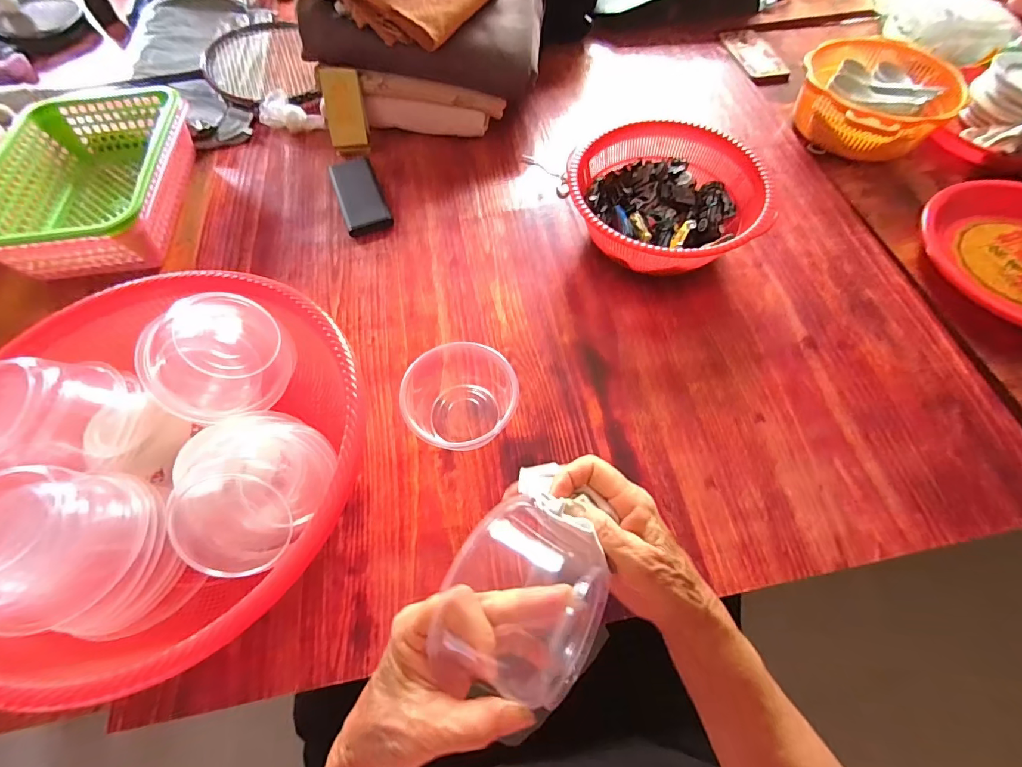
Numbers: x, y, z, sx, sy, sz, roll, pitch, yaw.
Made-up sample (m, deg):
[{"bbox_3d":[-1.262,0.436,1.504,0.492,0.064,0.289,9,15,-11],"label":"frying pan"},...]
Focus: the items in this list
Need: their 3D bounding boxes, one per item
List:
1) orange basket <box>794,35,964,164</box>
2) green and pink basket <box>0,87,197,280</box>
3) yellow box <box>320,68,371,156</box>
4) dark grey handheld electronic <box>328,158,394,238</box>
[{"bbox_3d":[0.547,-0.433,0.683,0.249,0.078,0.201,-30,64,-14],"label":"orange basket"},{"bbox_3d":[-0.562,-0.278,0.619,0.220,0.093,0.314,-6,61,-2],"label":"green and pink basket"},{"bbox_3d":[-0.252,-0.412,0.686,0.057,0.111,0.016,-4,26,-4],"label":"yellow box"},{"bbox_3d":[-0.216,-0.271,0.647,0.063,0.022,0.137,-20,63,-9],"label":"dark grey handheld electronic"}]

